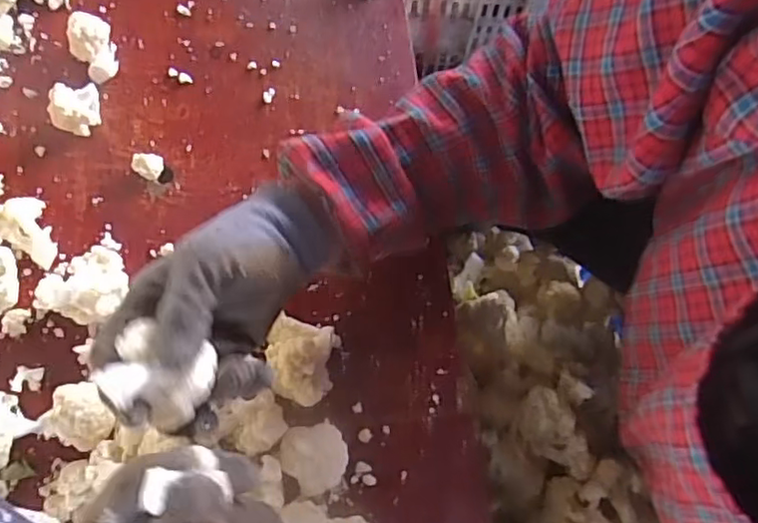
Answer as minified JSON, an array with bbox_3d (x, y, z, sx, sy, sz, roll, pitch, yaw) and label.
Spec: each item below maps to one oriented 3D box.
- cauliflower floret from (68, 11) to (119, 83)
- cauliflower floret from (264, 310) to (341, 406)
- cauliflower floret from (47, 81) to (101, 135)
[{"bbox_3d":[-0.254,-0.193,0.551,0.037,0.031,0.052,-34,78,-10],"label":"cauliflower floret"},{"bbox_3d":[-0.060,0.077,0.477,0.049,0.039,0.062,13,74,2],"label":"cauliflower floret"},{"bbox_3d":[-0.261,-0.132,0.534,0.034,0.034,0.038,-4,75,-3],"label":"cauliflower floret"}]

